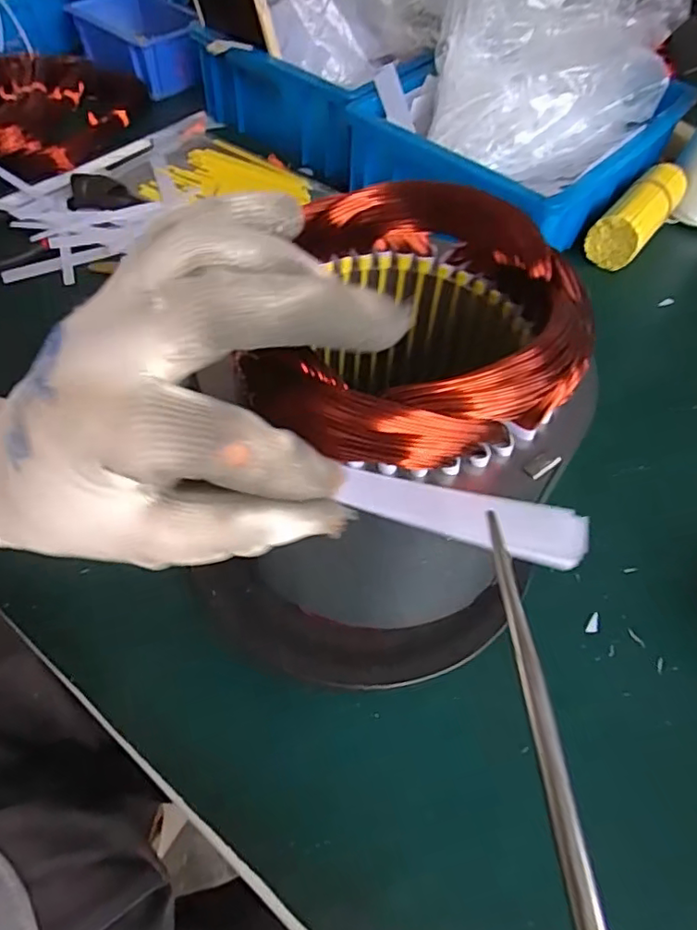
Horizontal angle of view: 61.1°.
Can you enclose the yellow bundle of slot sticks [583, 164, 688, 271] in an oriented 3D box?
[{"bbox_3d":[0.254,-0.218,0.519,0.041,0.049,0.118,34,59,19],"label":"yellow bundle of slot sticks"}]

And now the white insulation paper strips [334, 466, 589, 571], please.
[{"bbox_3d":[0.036,0.016,0.188,0.076,0.007,0.017,13,55,12],"label":"white insulation paper strips"}]

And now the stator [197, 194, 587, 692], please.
[{"bbox_3d":[0.019,-0.005,0.266,0.134,0.172,0.155,23,56,12],"label":"stator"}]

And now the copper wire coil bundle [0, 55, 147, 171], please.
[{"bbox_3d":[-0.306,-0.327,0.543,0.181,0.040,0.216,17,55,8],"label":"copper wire coil bundle"}]

